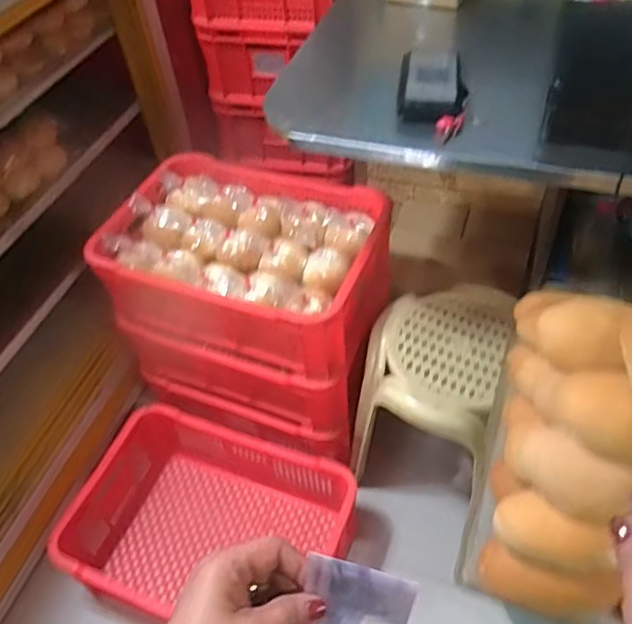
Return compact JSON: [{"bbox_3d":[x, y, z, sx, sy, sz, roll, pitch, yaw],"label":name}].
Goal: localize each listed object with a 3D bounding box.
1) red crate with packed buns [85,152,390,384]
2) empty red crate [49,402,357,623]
[{"bbox_3d":[-0.137,-0.091,1.224,0.519,0.216,0.355,12,51,15],"label":"red crate with packed buns"},{"bbox_3d":[-0.205,0.447,1.248,0.530,0.192,0.385,13,51,16],"label":"empty red crate"}]

